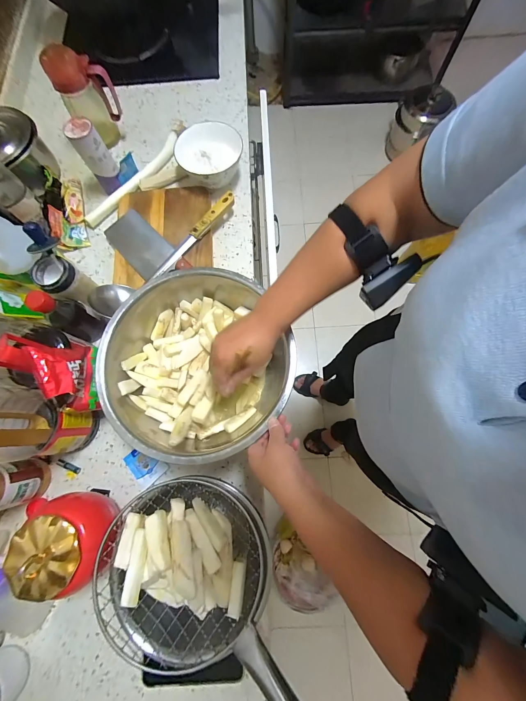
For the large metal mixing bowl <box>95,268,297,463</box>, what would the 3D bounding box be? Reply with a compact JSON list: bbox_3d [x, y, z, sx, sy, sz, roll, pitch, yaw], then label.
[{"bbox_3d":[-0.102,0.026,0.460,0.267,0.116,0.283,0,75,2],"label":"large metal mixing bowl"}]

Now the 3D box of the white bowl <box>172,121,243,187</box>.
[{"bbox_3d":[-0.116,-0.406,0.593,0.133,0.073,0.137,0,75,2],"label":"white bowl"}]

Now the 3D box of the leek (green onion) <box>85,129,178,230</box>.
[{"bbox_3d":[-0.280,-0.382,0.621,0.046,0.029,0.291,35,79,10],"label":"leek (green onion)"}]

